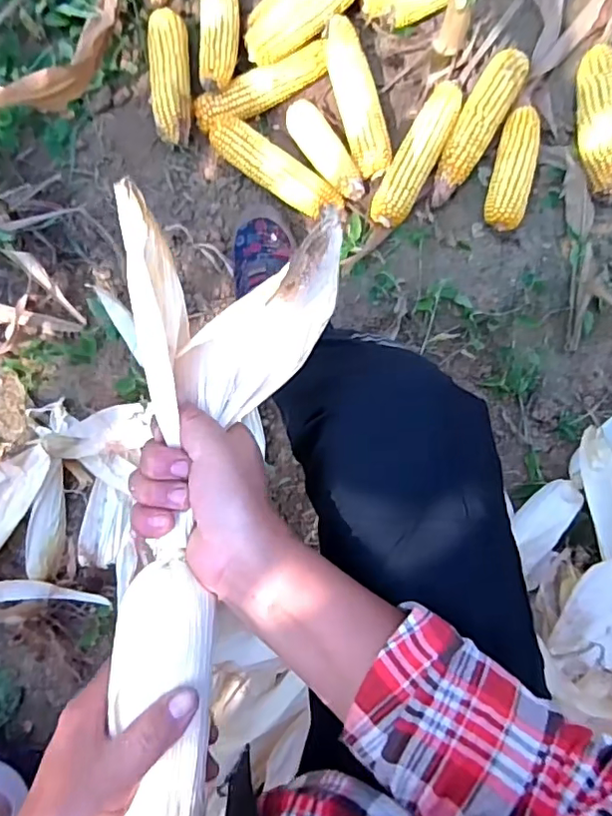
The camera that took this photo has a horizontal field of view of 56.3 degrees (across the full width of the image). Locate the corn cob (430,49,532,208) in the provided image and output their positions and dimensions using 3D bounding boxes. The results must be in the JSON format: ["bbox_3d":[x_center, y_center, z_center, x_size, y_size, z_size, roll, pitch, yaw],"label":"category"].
[{"bbox_3d":[0.227,-0.378,0.774,0.054,0.049,0.210,30,86,-1],"label":"corn cob"}]

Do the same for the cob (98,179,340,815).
[{"bbox_3d":[-0.058,0.089,0.323,0.125,0.051,0.407,4,81,-2],"label":"cob"}]

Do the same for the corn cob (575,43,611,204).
[{"bbox_3d":[0.399,-0.389,0.782,0.054,0.048,0.207,-1,82,0],"label":"corn cob"}]

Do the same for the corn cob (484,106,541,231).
[{"bbox_3d":[0.278,-0.318,0.766,0.051,0.048,0.156,11,82,1],"label":"corn cob"}]

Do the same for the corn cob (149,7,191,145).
[{"bbox_3d":[-0.187,-0.450,0.787,0.057,0.045,0.184,-3,82,-1],"label":"corn cob"}]

